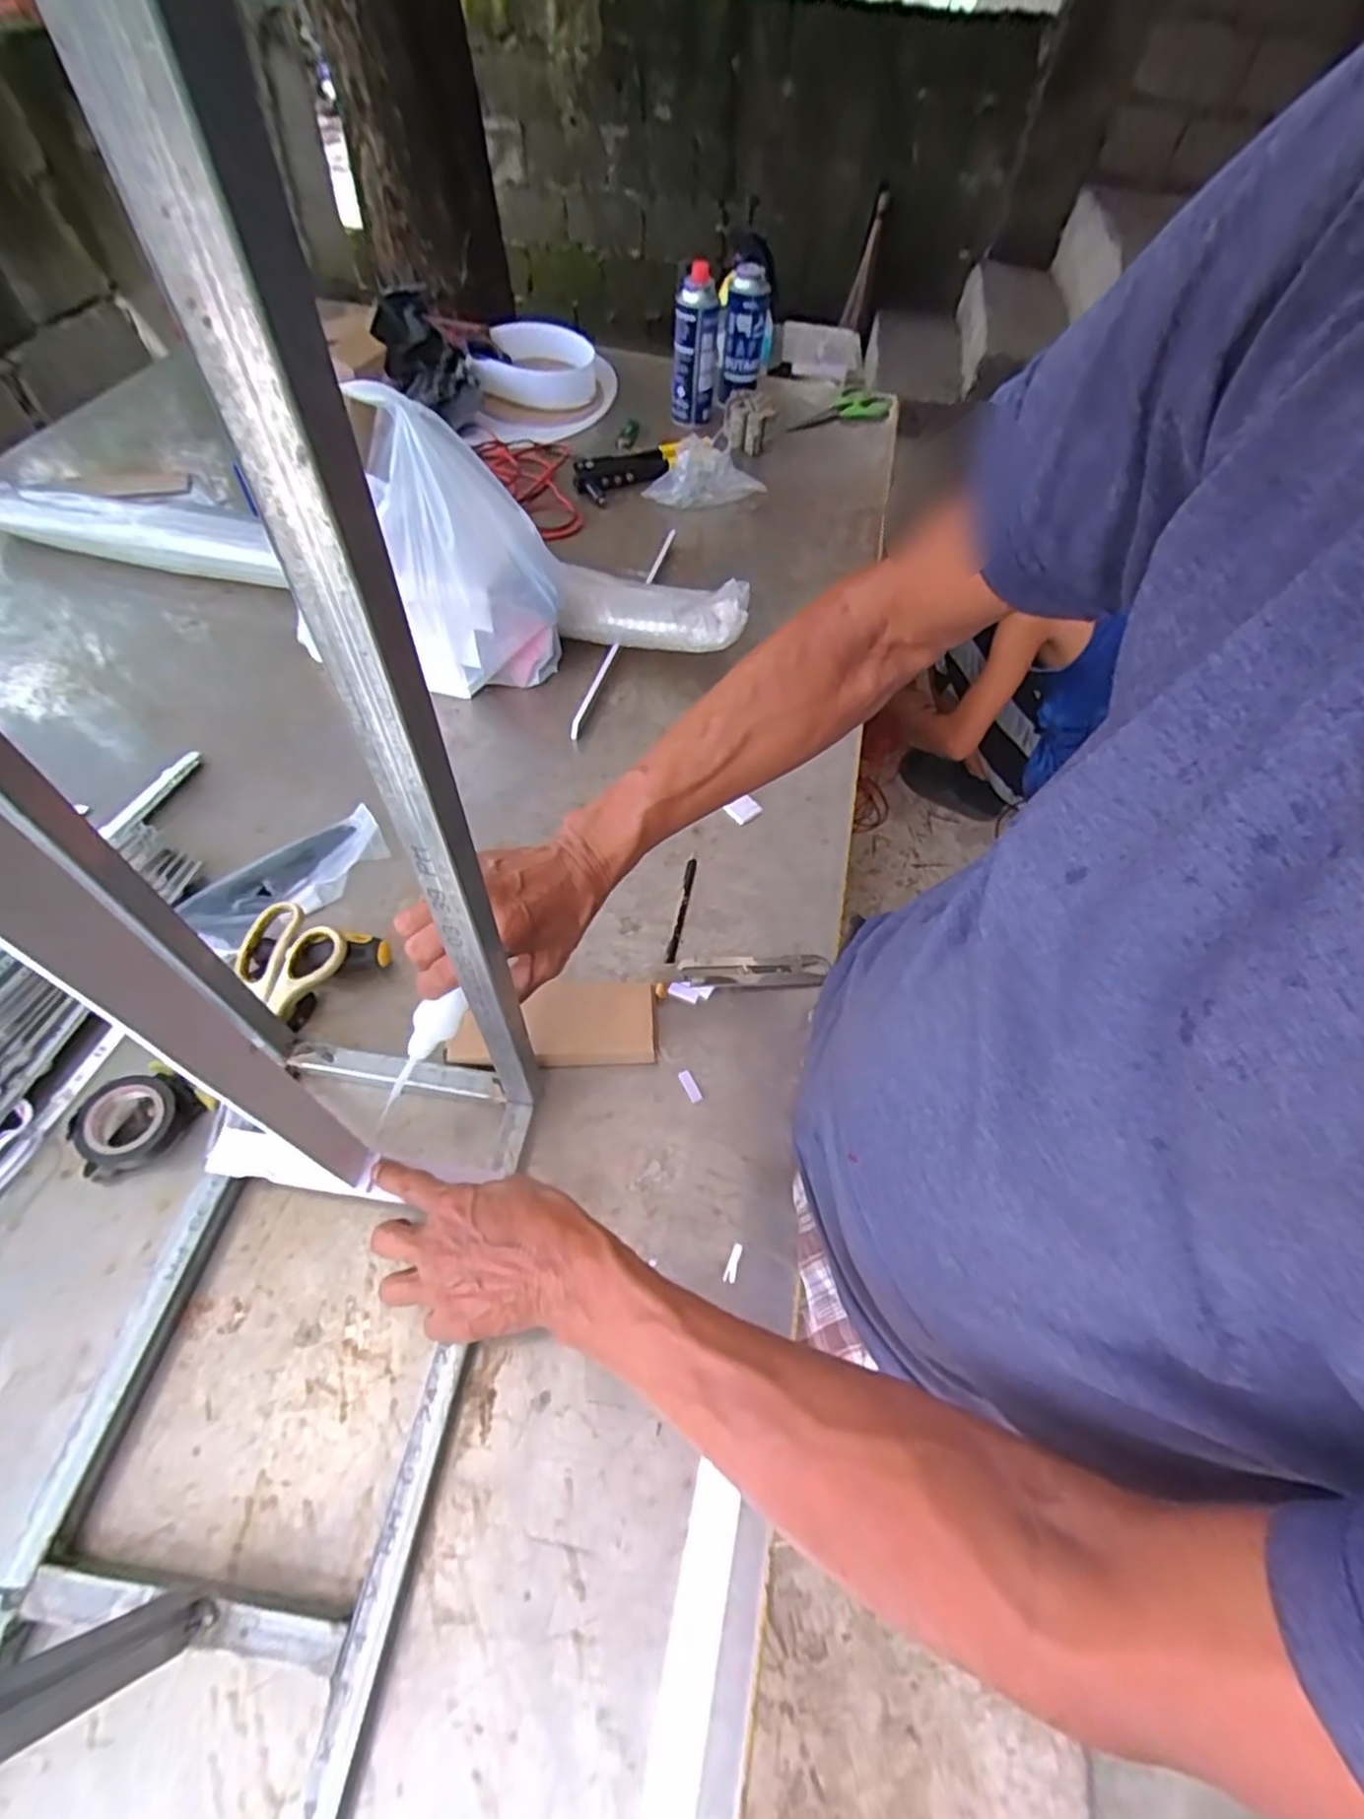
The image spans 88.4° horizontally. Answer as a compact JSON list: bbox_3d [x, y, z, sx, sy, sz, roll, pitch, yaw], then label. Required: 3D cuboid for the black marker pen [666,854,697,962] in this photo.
[{"bbox_3d":[0.000,-0.001,0.627,0.009,0.007,0.118,11,57,3],"label":"black marker pen"}]

